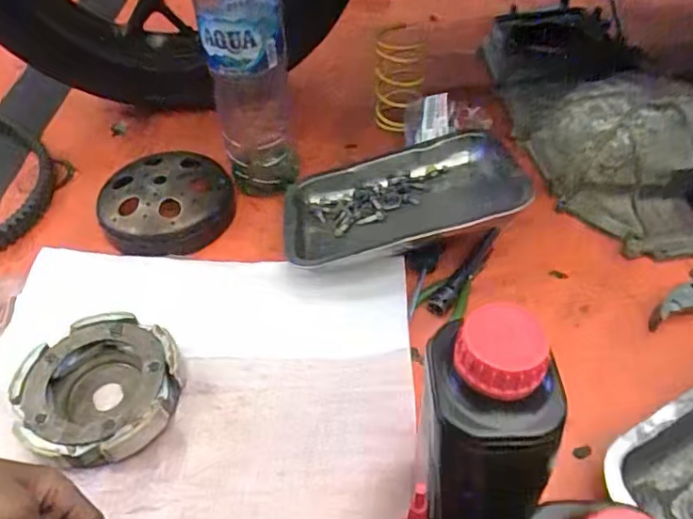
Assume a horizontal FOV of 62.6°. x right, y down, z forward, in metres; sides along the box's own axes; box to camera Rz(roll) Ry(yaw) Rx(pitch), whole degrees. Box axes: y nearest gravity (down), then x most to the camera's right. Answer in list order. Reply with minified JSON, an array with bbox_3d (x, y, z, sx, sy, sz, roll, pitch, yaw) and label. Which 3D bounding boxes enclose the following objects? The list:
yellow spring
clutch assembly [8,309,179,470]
[{"bbox_3d":[0.074,-0.252,0.789,0.065,0.123,0.059,6,48,8],"label":"yellow spring"},{"bbox_3d":[-0.220,0.113,0.509,0.135,0.044,0.132,-1,47,1],"label":"clutch assembly"}]

